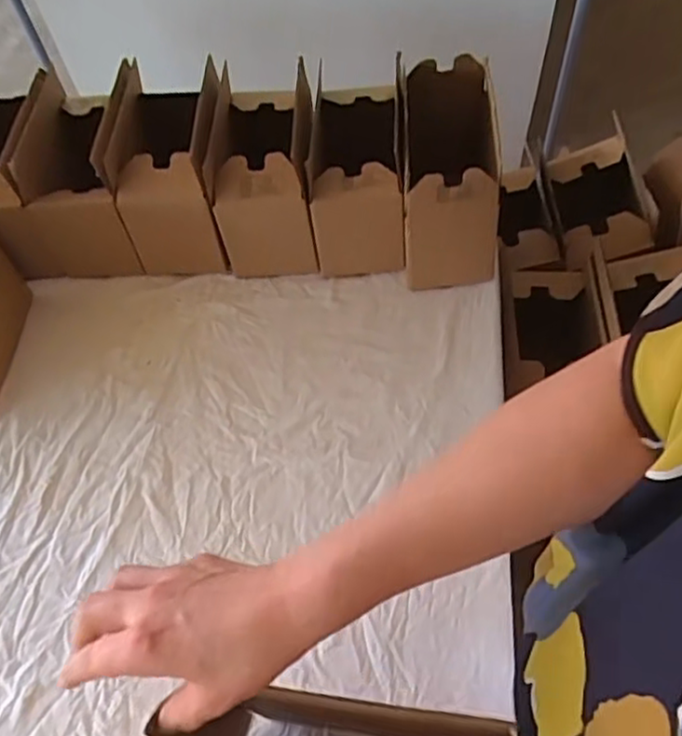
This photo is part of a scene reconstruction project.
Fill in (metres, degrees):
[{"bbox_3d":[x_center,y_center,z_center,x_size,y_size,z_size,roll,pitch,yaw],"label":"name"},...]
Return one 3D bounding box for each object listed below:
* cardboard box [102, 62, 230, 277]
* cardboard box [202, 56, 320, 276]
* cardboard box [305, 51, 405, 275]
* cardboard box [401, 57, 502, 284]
[{"bbox_3d":[-0.206,-0.247,0.870,0.122,0.174,0.212,-5,56,1],"label":"cardboard box"},{"bbox_3d":[-0.090,-0.239,0.860,0.115,0.170,0.189,-2,57,4],"label":"cardboard box"},{"bbox_3d":[0.023,-0.232,0.856,0.103,0.147,0.187,-1,57,4],"label":"cardboard box"},{"bbox_3d":[0.131,-0.233,0.835,0.117,0.188,0.217,1,57,5],"label":"cardboard box"}]

